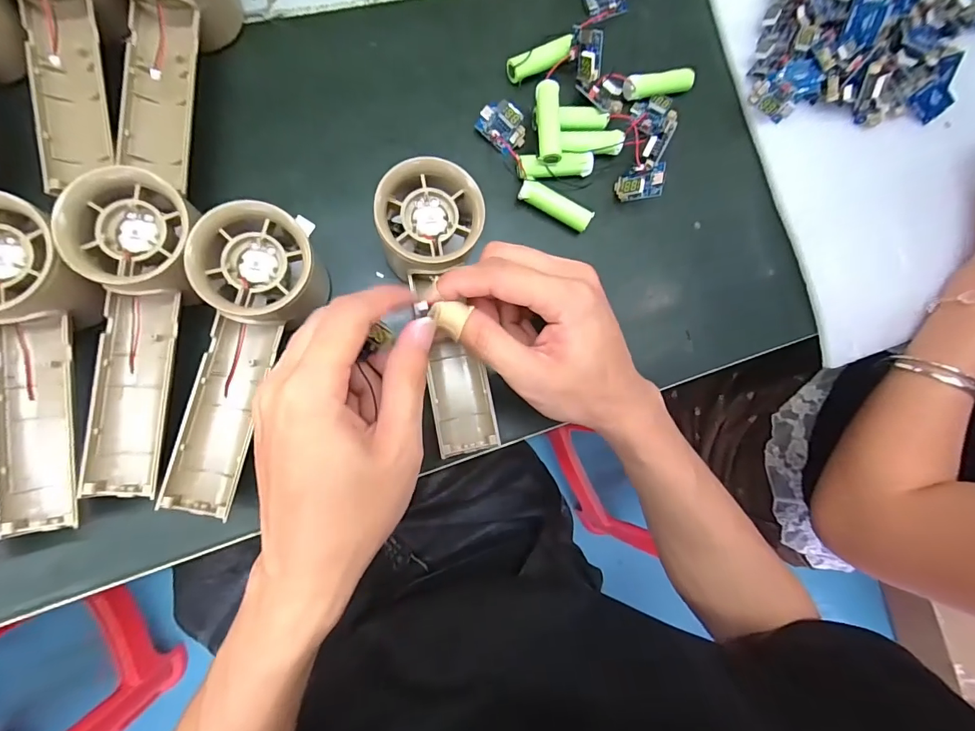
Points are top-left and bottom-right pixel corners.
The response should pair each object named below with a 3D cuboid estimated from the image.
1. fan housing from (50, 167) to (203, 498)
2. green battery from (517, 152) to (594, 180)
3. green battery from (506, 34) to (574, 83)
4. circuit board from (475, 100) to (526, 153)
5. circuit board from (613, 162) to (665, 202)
[{"bbox_3d":[-0.170,-0.012,0.212,0.053,0.035,0.151,-1,85,-9],"label":"fan housing"},{"bbox_3d":[0.045,-0.132,0.293,0.050,0.017,0.015,-10,87,-9],"label":"green battery"},{"bbox_3d":[0.036,-0.208,0.297,0.049,0.014,0.014,-26,89,-1],"label":"green battery"},{"bbox_3d":[0.011,-0.158,0.290,0.032,0.004,0.027,38,103,-12],"label":"circuit board"},{"bbox_3d":[0.099,-0.122,0.292,0.011,0.033,0.021,4,91,-47],"label":"circuit board"}]

